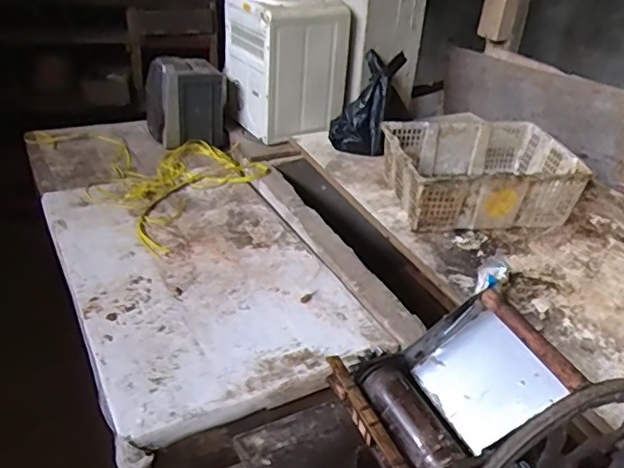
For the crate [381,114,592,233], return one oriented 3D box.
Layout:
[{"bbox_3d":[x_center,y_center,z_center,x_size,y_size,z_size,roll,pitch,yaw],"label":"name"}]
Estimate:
[{"bbox_3d":[0.449,-0.167,1.534,0.465,0.170,0.344,-1,33,-7],"label":"crate"}]

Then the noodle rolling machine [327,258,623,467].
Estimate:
[{"bbox_3d":[0.204,0.258,0.707,0.288,0.348,0.247,-10,35,-20],"label":"noodle rolling machine"}]

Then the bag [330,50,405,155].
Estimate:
[{"bbox_3d":[0.177,-0.416,1.759,0.175,0.104,0.343,17,78,23],"label":"bag"}]

